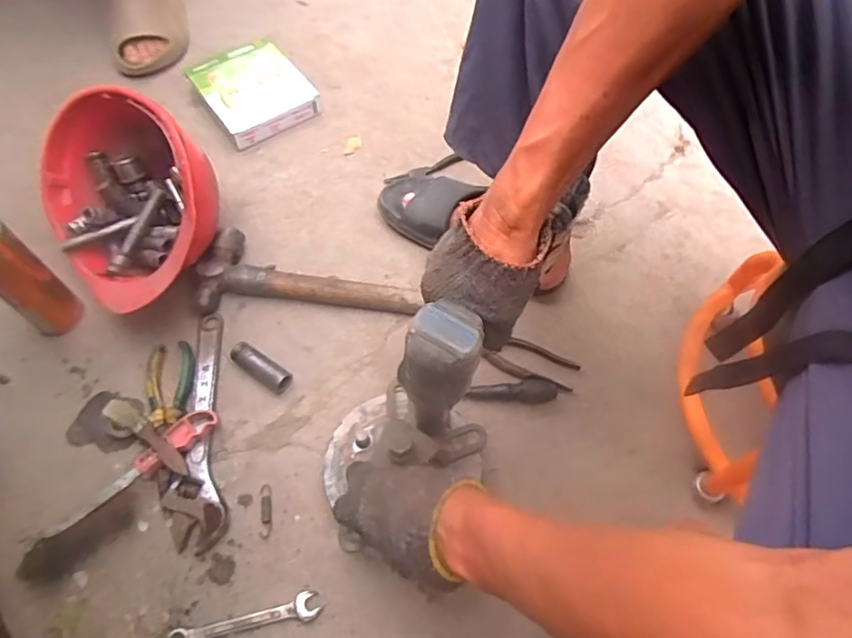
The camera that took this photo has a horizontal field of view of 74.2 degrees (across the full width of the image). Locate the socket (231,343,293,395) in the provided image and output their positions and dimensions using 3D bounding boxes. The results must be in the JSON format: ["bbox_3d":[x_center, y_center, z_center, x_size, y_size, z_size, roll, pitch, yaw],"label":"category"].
[{"bbox_3d":[-0.201,0.056,0.682,0.082,0.025,0.025,32,65,15],"label":"socket"}]

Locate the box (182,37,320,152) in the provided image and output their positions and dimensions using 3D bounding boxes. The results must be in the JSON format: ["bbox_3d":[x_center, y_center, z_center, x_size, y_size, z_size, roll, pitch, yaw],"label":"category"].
[{"bbox_3d":[-0.274,-0.366,0.892,0.150,0.037,0.176,-32,66,-17],"label":"box"}]

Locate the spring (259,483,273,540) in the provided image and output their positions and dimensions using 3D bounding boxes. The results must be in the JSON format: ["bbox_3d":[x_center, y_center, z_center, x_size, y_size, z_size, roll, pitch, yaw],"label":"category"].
[{"bbox_3d":[-0.173,0.206,0.606,0.013,0.006,0.057,-6,60,-6],"label":"spring"}]

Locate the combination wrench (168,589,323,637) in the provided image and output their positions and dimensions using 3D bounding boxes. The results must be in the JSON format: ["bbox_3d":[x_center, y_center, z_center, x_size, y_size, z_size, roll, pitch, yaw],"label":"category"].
[{"bbox_3d":[-0.175,0.297,0.552,0.141,0.009,0.025,-13,62,-8],"label":"combination wrench"}]

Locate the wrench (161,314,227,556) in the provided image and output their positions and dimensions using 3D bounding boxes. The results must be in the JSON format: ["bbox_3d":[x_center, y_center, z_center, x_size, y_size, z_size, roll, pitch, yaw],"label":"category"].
[{"bbox_3d":[-0.264,0.118,0.648,0.058,0.017,0.279,-9,62,-6],"label":"wrench"}]

